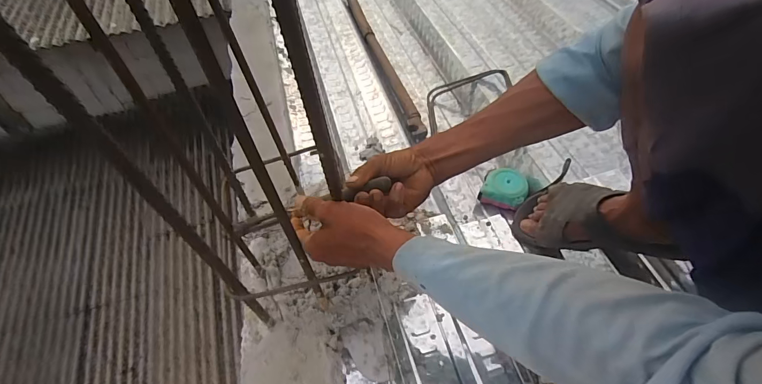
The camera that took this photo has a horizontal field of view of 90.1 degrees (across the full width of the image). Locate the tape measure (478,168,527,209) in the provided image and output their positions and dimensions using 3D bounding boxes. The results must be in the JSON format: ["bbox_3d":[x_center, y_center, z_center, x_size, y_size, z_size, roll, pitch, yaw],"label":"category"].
[{"bbox_3d":[0.229,-0.005,0.709,0.078,0.041,0.072,14,53,16],"label":"tape measure"}]

